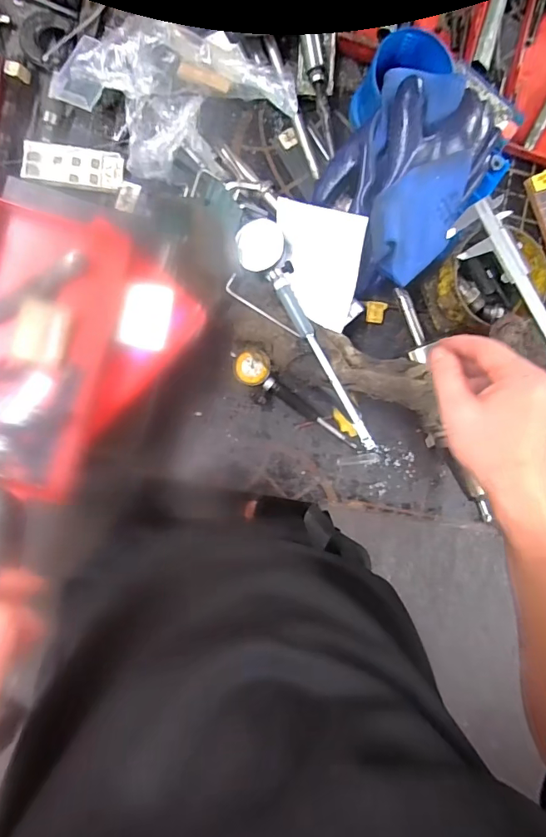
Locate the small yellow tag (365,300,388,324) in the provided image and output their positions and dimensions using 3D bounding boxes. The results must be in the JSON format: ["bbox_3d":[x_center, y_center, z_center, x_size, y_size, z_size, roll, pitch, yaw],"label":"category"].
[{"bbox_3d":[0.119,-0.123,0.533,0.026,0.004,0.026,3,93,-7],"label":"small yellow tag"}]

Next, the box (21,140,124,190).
[{"bbox_3d":[-0.209,-0.265,0.485,0.099,0.007,0.038,3,93,-7],"label":"box"}]

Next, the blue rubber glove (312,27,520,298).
[{"bbox_3d":[0.144,-0.272,0.481,0.174,0.080,0.238,40,88,-8],"label":"blue rubber glove"}]

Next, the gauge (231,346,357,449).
[{"bbox_3d":[0.026,-0.020,0.523,0.166,0.018,0.036,36,89,-8],"label":"gauge"}]

